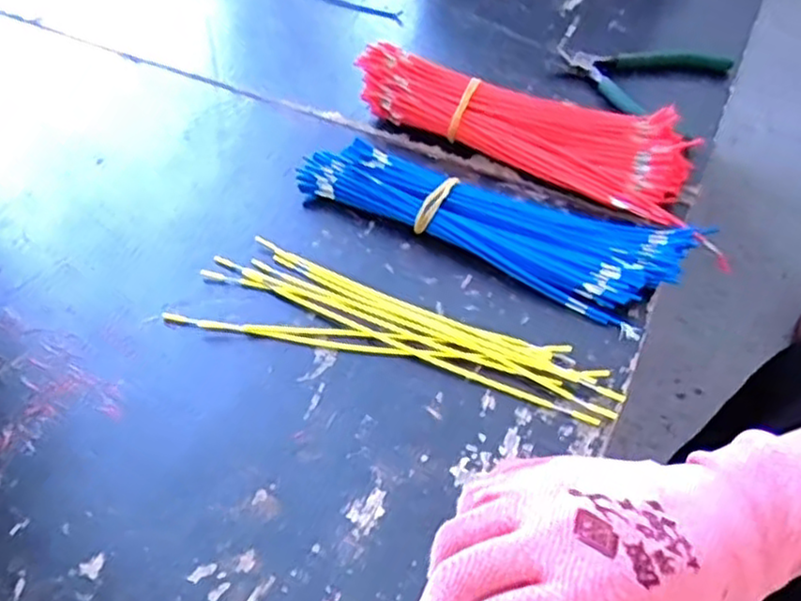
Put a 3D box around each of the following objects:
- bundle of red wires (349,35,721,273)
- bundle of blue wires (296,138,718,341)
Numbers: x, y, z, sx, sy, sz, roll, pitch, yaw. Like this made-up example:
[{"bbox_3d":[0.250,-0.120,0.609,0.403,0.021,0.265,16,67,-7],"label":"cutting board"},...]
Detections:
[{"bbox_3d":[0.097,-0.130,0.534,0.269,0.045,0.095,28,53,21],"label":"bundle of red wires"},{"bbox_3d":[0.060,-0.060,0.482,0.253,0.028,0.090,24,52,17],"label":"bundle of blue wires"}]

